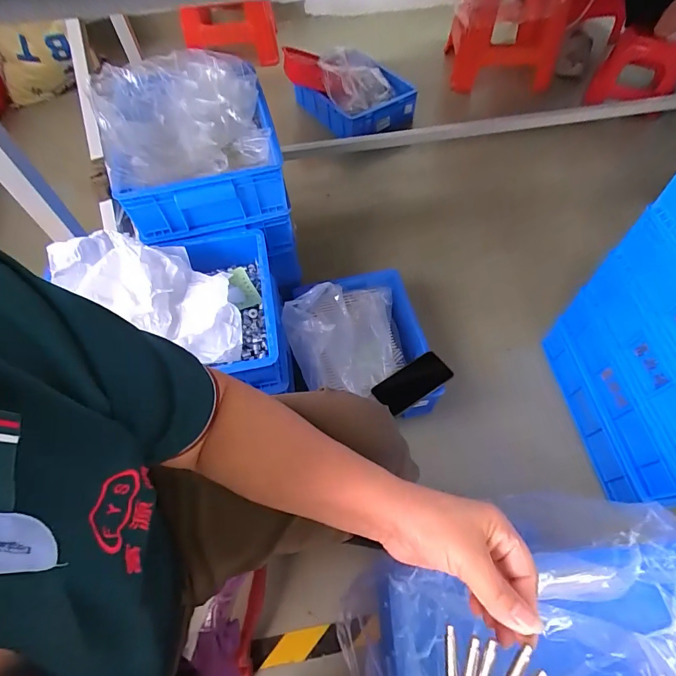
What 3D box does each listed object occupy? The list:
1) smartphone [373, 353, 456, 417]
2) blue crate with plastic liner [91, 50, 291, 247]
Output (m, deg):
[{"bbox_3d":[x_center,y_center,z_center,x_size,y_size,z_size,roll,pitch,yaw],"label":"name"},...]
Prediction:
[{"bbox_3d":[0.152,0.091,0.792,0.153,0.014,0.075,-34,67,-5],"label":"smartphone"},{"bbox_3d":[-0.285,-0.395,0.775,0.302,0.167,0.350,-19,61,-9],"label":"blue crate with plastic liner"}]

